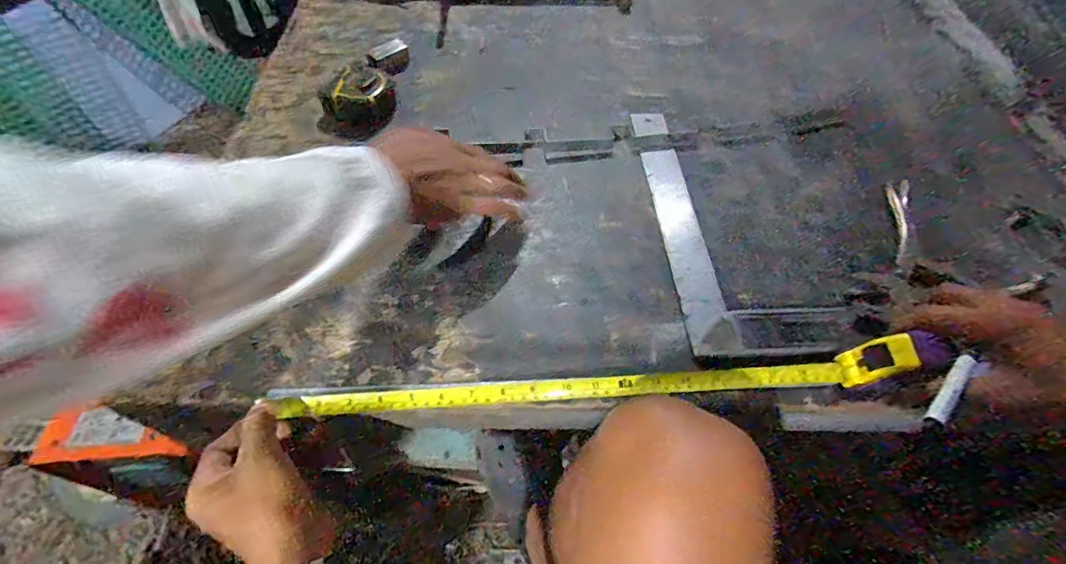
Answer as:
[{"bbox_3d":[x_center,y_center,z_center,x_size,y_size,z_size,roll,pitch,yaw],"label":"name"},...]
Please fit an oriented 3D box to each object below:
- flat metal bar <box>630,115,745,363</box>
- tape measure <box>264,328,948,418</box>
[{"bbox_3d":[0.160,-0.077,0.547,0.048,0.005,0.341,-3,57,-4],"label":"flat metal bar"},{"bbox_3d":[0.051,0.085,0.405,0.514,0.062,0.028,-5,57,1],"label":"tape measure"}]

